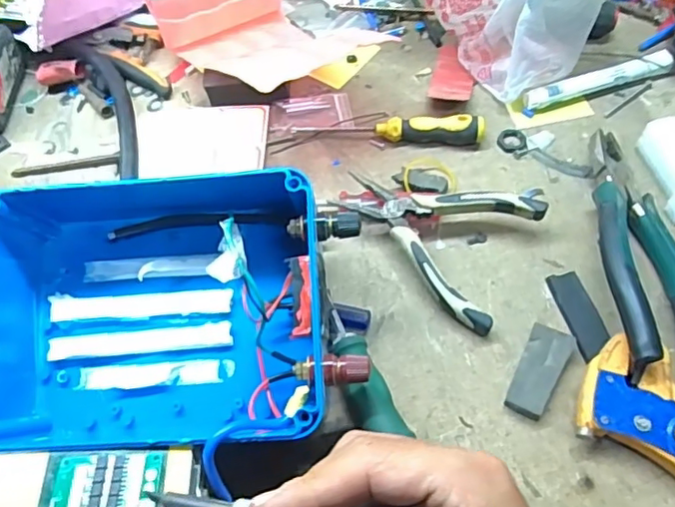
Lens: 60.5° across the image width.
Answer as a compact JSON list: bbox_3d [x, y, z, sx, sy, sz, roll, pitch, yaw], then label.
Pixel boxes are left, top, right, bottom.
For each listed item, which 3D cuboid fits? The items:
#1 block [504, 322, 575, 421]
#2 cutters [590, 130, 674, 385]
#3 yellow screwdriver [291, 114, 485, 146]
[{"bbox_3d":[0.127,0.074,0.368,0.026,0.012,0.060,27,66,19],"label":"block"},{"bbox_3d":[0.207,-0.012,0.398,0.065,0.039,0.205,0,60,6],"label":"cutters"},{"bbox_3d":[0.041,-0.105,0.483,0.157,0.024,0.020,5,61,9],"label":"yellow screwdriver"}]

